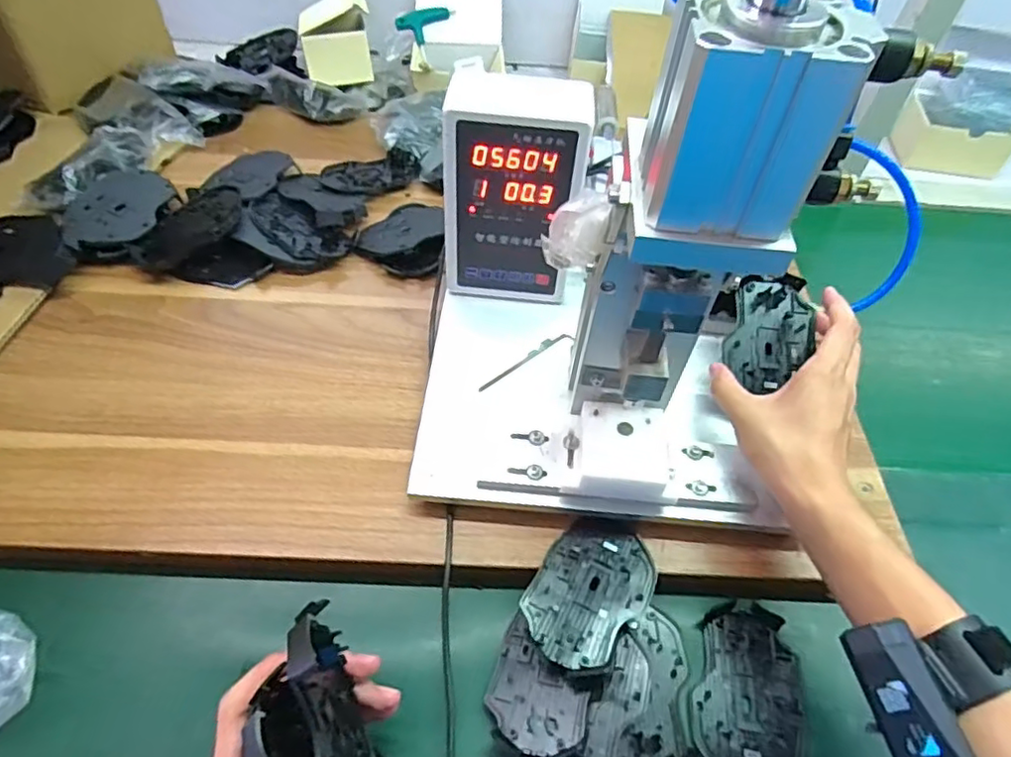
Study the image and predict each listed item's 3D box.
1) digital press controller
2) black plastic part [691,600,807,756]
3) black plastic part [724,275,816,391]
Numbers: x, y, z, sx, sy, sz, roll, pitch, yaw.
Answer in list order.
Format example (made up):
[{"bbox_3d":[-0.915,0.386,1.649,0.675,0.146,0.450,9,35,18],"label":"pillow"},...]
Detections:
[{"bbox_3d":[0.005,-0.152,0.518,0.108,0.186,0.064,3,53,-1],"label":"digital press controller"},{"bbox_3d":[0.166,0.215,0.420,0.072,0.017,0.116,17,54,9],"label":"black plastic part"},{"bbox_3d":[0.212,-0.037,0.495,0.065,0.011,0.092,16,77,0],"label":"black plastic part"}]

